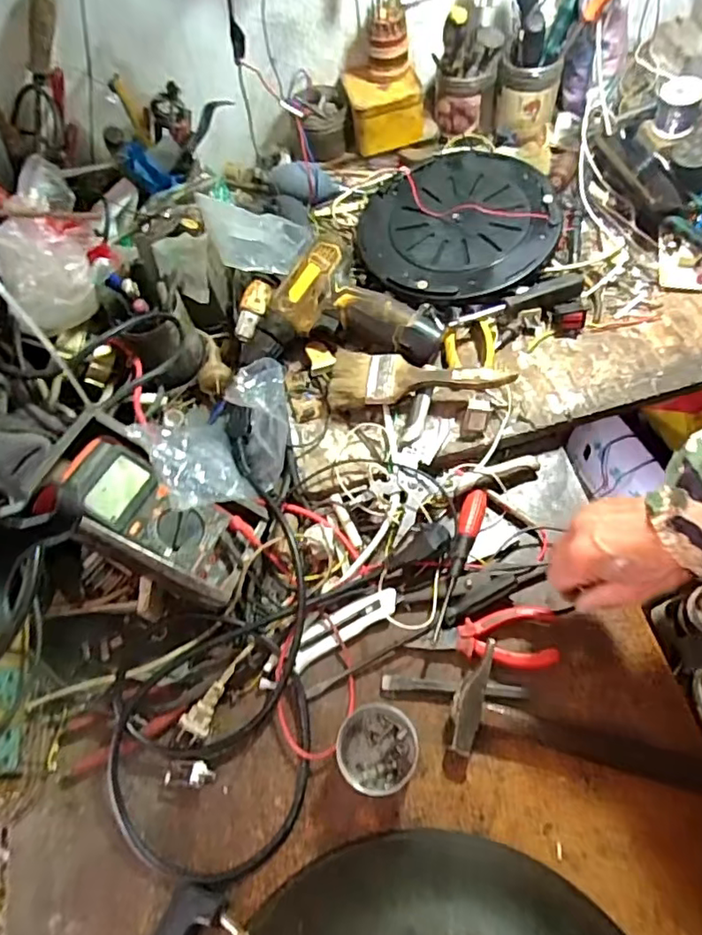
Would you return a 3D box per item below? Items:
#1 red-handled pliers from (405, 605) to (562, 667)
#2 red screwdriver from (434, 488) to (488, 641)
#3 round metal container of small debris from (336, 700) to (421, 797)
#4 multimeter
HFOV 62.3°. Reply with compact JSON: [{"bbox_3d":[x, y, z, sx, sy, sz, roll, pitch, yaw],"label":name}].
[{"bbox_3d":[0.121,0.153,0.534,0.128,0.019,0.052,2,63,5],"label":"red-handled pliers"},{"bbox_3d":[0.105,0.090,0.569,0.021,0.018,0.156,17,65,13],"label":"red screwdriver"},{"bbox_3d":[0.022,0.235,0.488,0.066,0.040,0.065,-2,62,4],"label":"round metal container of small debris"},{"bbox_3d":[-0.182,0.051,0.539,0.184,0.037,0.087,36,70,-7],"label":"multimeter"}]

